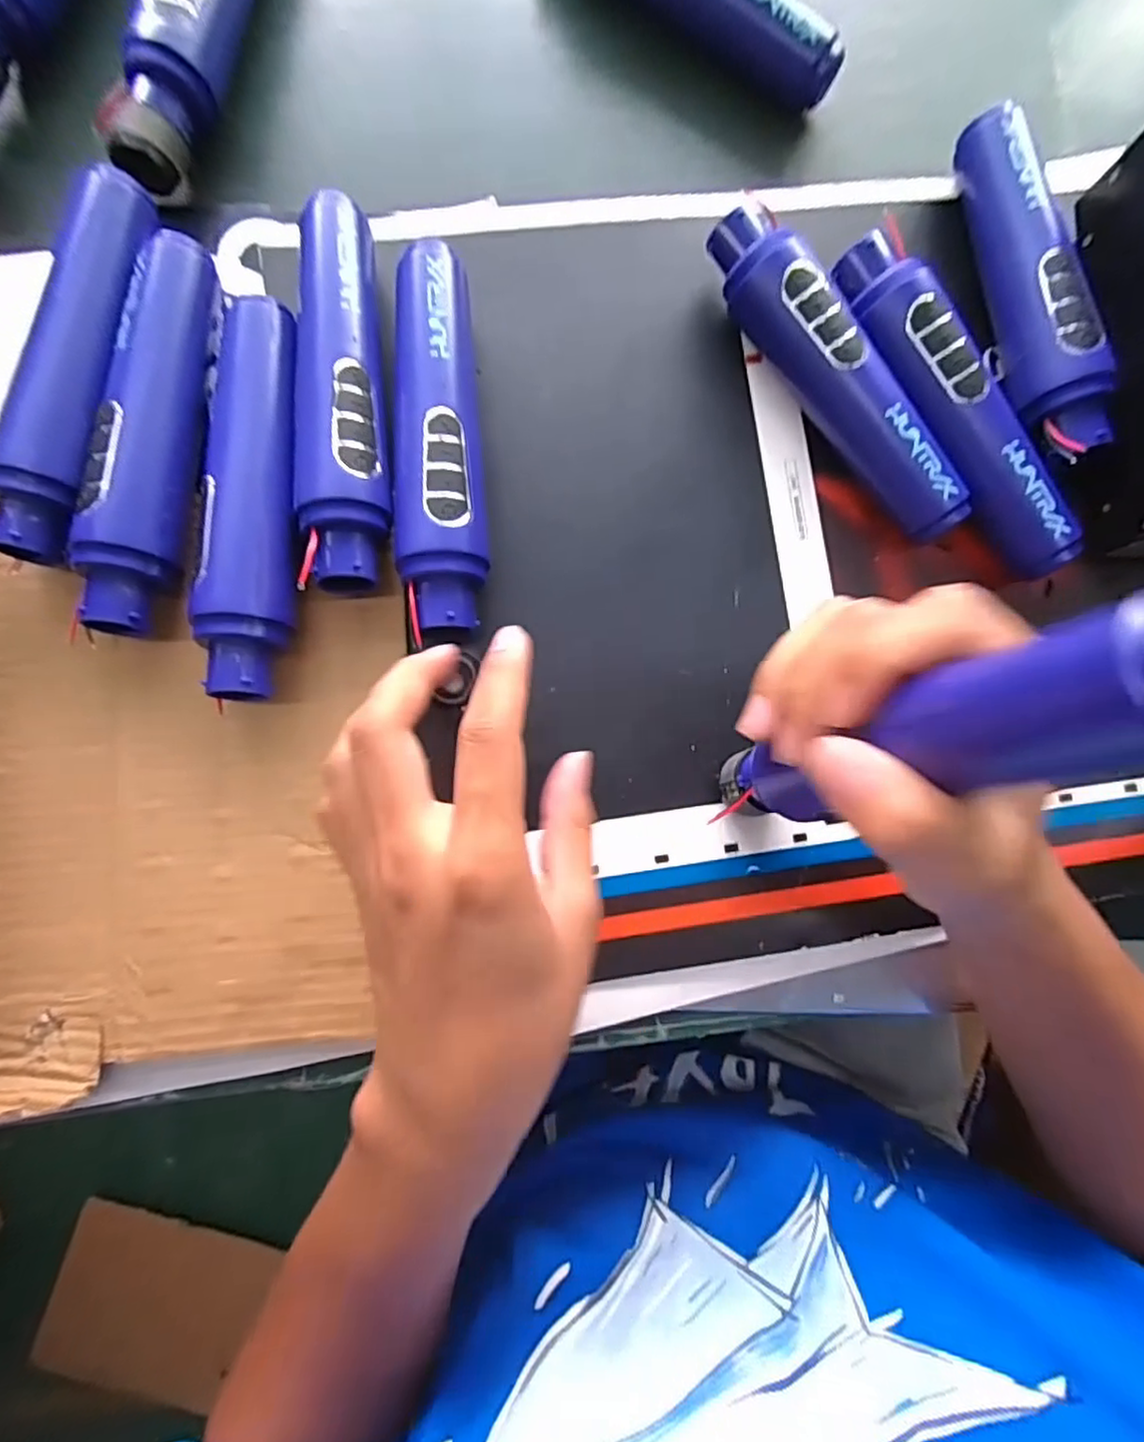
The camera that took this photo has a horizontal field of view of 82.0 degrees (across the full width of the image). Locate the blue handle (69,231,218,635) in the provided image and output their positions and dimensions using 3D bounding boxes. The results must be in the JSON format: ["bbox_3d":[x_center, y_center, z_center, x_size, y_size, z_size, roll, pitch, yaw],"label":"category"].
[{"bbox_3d":[-0.176,-0.124,0.278,0.036,0.032,0.174,6,84,-4],"label":"blue handle"}]

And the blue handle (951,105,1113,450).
[{"bbox_3d":[0.221,-0.209,0.313,0.030,0.031,0.168,-10,85,-5],"label":"blue handle"}]

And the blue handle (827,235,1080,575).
[{"bbox_3d":[0.174,-0.142,0.307,0.039,0.040,0.172,-32,86,-6],"label":"blue handle"}]

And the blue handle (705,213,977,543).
[{"bbox_3d":[0.122,-0.159,0.306,0.035,0.043,0.173,-37,87,-7],"label":"blue handle"}]

